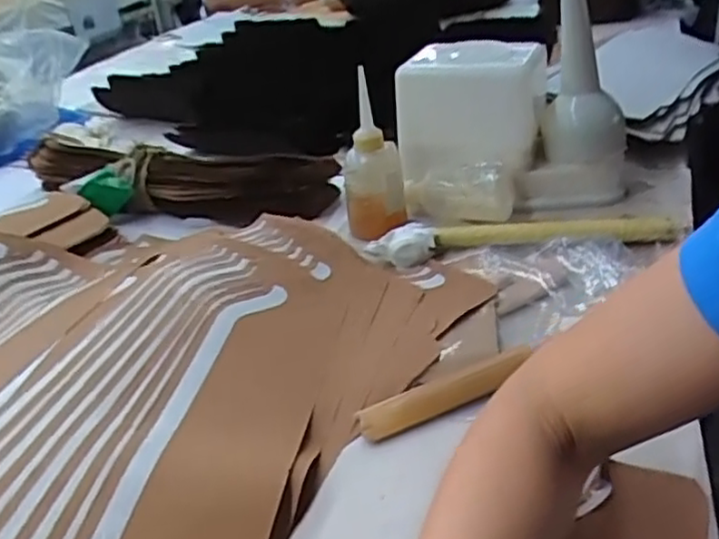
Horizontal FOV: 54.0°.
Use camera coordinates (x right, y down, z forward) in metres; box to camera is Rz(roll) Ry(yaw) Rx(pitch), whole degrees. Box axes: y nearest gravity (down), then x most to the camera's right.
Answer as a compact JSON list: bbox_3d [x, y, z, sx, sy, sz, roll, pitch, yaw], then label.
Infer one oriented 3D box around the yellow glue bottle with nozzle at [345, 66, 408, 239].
[{"bbox_3d":[0.011,-0.112,0.720,0.061,0.156,0.048,-5,30,4],"label":"yellow glue bottle with nozzle"}]

